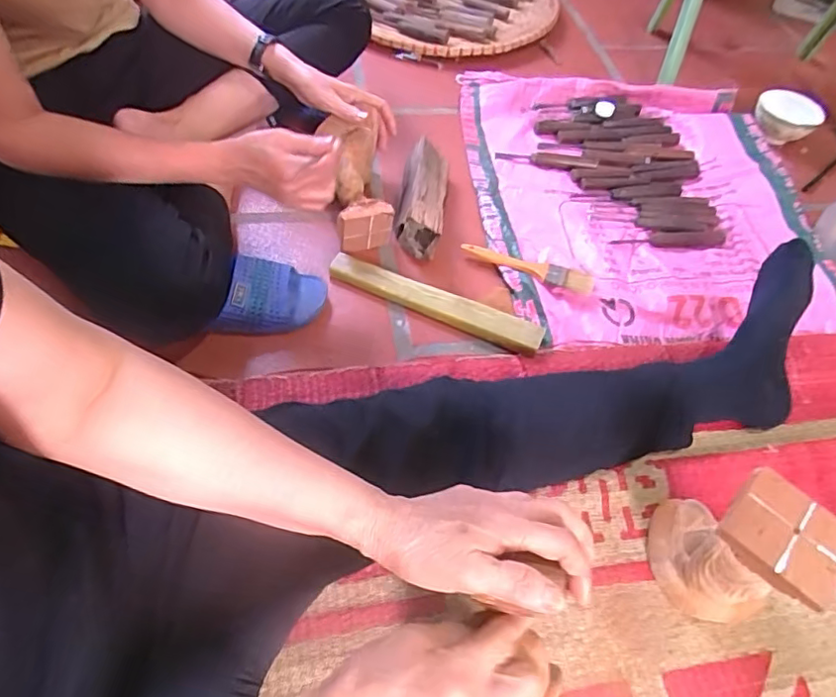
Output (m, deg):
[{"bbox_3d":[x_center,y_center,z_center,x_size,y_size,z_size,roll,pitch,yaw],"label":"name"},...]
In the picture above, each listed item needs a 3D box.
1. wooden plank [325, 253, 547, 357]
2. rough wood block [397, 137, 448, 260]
[{"bbox_3d":[0.020,-0.061,0.704,0.280,0.018,0.042,21,56,12],"label":"wooden plank"},{"bbox_3d":[0.005,-0.211,0.785,0.065,0.060,0.186,6,54,1],"label":"rough wood block"}]

